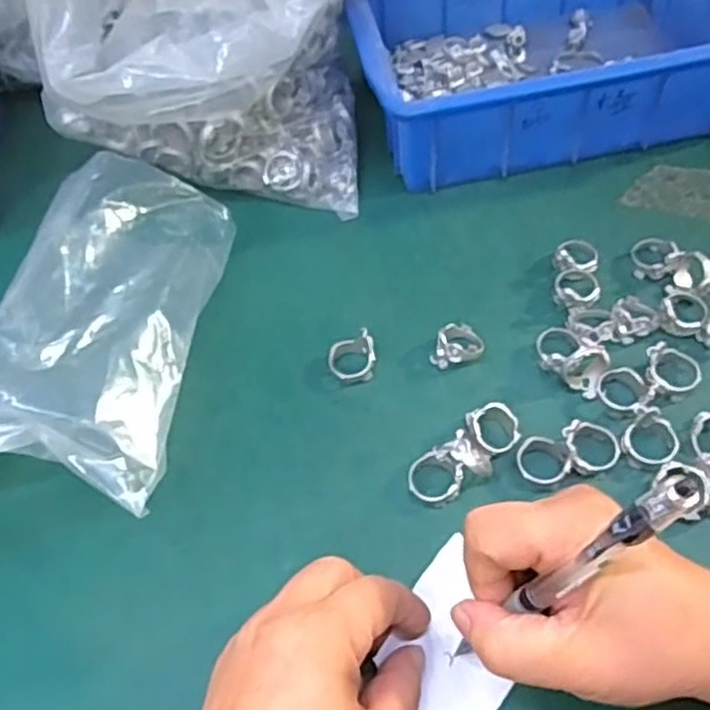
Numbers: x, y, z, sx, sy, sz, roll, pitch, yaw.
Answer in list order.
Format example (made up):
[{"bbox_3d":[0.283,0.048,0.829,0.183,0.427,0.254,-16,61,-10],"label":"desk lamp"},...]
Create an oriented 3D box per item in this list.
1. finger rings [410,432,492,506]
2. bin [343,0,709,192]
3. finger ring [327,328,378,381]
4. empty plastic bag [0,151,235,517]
[{"bbox_3d":[0.045,0.055,0.345,0.039,0.018,0.024,-26,58,-12],"label":"finger rings"},{"bbox_3d":[0.126,-0.212,0.488,0.244,0.070,0.176,-8,56,0],"label":"bin"},{"bbox_3d":[-0.002,0.001,0.389,0.026,0.017,0.022,-12,56,-3],"label":"finger ring"},{"bbox_3d":[-0.141,-0.016,0.382,0.123,0.074,0.182,7,57,9],"label":"empty plastic bag"}]

